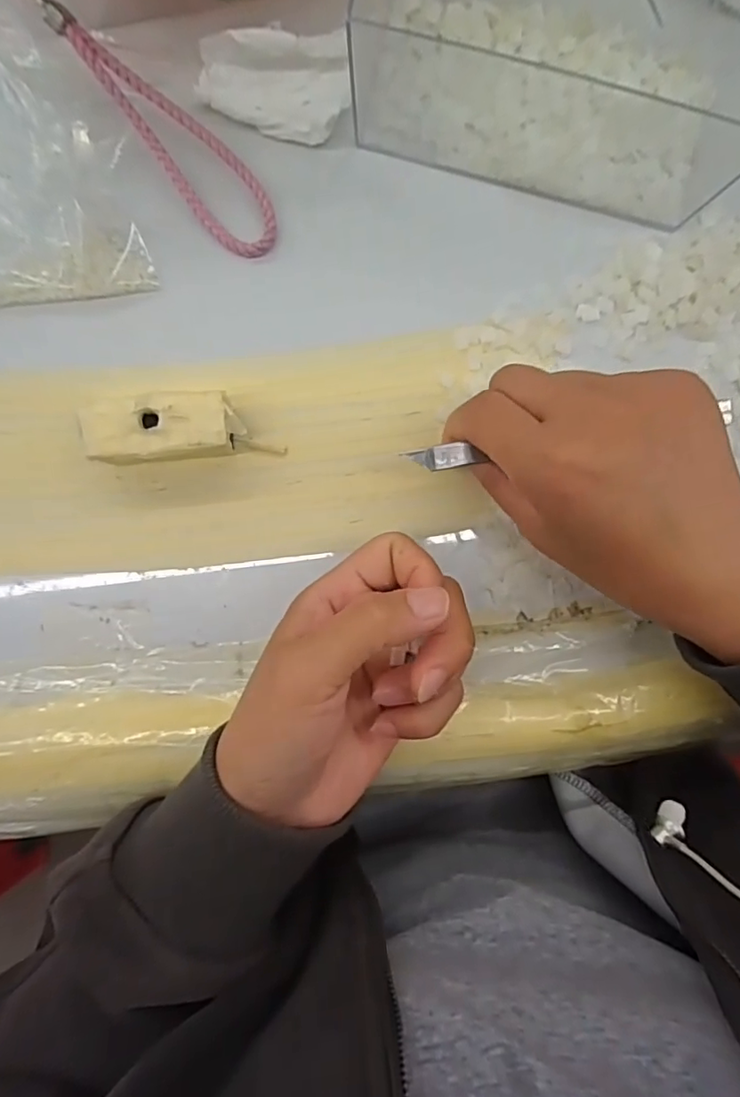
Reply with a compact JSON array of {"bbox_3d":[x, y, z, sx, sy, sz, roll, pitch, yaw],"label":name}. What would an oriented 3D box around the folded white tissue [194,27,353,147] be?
[{"bbox_3d":[-0.047,-0.223,0.261,0.073,0.031,0.041,7,92,-2],"label":"folded white tissue"}]

